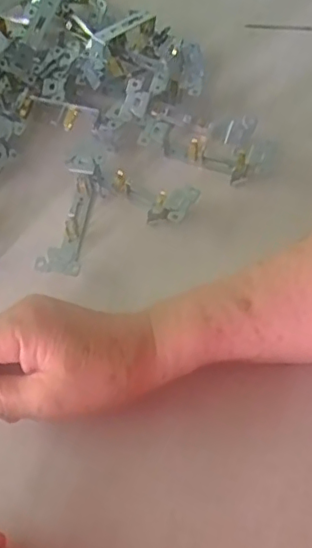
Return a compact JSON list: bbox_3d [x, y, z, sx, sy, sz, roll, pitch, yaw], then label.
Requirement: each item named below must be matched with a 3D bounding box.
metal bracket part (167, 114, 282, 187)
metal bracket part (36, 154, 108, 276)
[{"bbox_3d":[0.055,-0.104,0.461,0.083,0.027,0.046,26,67,14],"label":"metal bracket part"},{"bbox_3d":[-0.060,-0.043,0.432,0.029,0.022,0.099,10,64,6],"label":"metal bracket part"}]

